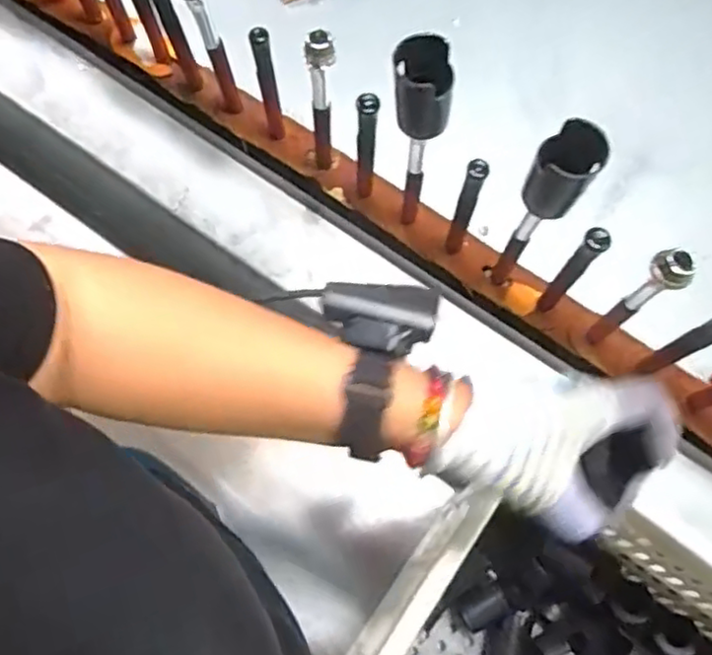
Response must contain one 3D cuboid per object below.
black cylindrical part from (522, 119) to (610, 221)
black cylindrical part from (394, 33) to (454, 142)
[{"bbox_3d":[0.140,-0.105,0.450,0.039,0.065,0.036,0,72,0],"label":"black cylindrical part"},{"bbox_3d":[0.047,-0.170,0.475,0.038,0.062,0.039,0,72,0],"label":"black cylindrical part"}]

